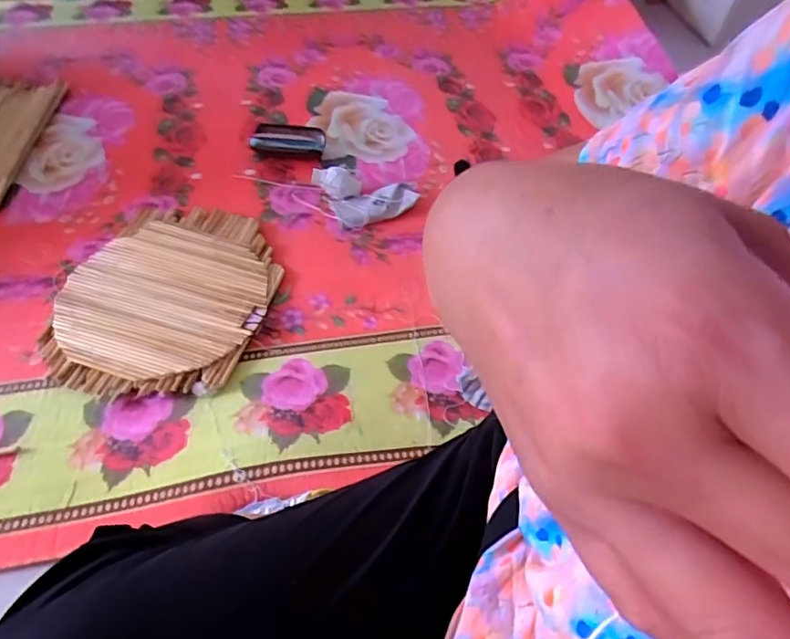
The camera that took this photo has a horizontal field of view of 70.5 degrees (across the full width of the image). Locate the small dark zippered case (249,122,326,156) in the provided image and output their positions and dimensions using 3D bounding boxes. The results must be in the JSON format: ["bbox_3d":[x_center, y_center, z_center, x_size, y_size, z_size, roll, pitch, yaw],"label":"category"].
[{"bbox_3d":[-0.217,-0.360,1.127,0.144,0.054,0.067,2,50,1],"label":"small dark zippered case"}]

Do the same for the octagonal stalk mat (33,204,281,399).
[{"bbox_3d":[-0.374,-0.051,0.909,0.326,0.033,0.386,11,51,8],"label":"octagonal stalk mat"}]

